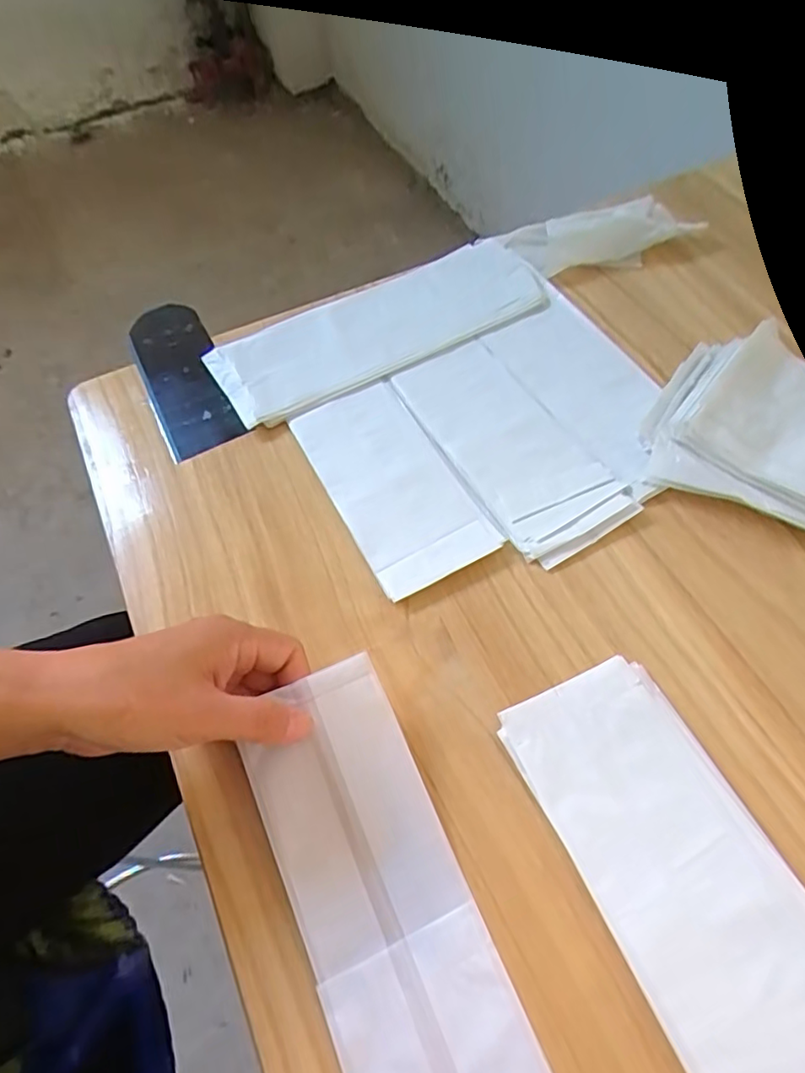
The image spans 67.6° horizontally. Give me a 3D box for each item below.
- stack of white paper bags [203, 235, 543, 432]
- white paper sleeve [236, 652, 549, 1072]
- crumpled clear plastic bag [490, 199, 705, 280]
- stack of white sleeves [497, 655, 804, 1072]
[{"bbox_3d":[-0.014,-0.167,0.475,0.269,0.015,0.091,-26,62,-14],"label":"stack of white paper bags"},{"bbox_3d":[0.022,0.227,0.239,0.079,0.029,0.354,-23,66,-12],"label":"white paper sleeve"},{"bbox_3d":[0.169,-0.263,0.524,0.158,0.019,0.056,-9,59,-4],"label":"crumpled clear plastic bag"},{"bbox_3d":[0.146,0.178,0.268,0.093,0.016,0.253,-23,61,-12],"label":"stack of white sleeves"}]

